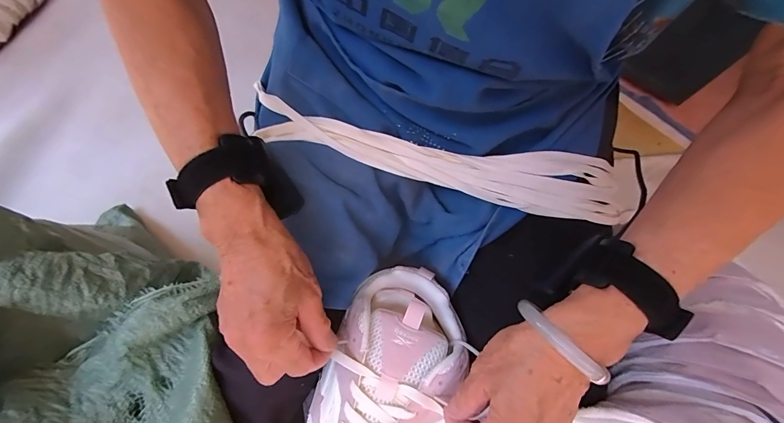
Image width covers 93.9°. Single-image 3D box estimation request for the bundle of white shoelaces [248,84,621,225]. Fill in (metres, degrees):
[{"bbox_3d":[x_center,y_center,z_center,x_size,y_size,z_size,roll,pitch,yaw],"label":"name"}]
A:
[{"bbox_3d":[0.043,-0.051,0.345,0.362,0.026,0.063,12,71,1],"label":"bundle of white shoelaces"}]

